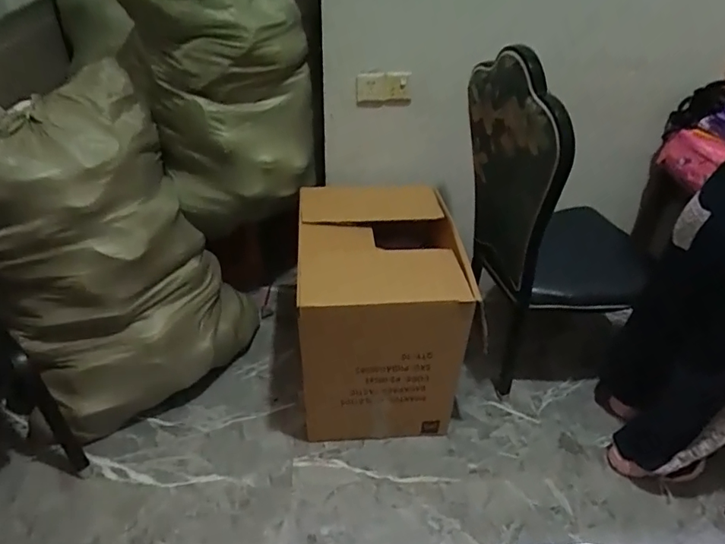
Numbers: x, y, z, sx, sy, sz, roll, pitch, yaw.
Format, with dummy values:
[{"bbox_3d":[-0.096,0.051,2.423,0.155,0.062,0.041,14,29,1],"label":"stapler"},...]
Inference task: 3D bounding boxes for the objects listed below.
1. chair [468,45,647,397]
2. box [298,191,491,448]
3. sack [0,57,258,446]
[{"bbox_3d":[0.557,-0.137,1.600,0.451,0.988,0.528,-2,39,-5],"label":"chair"},{"bbox_3d":[0.062,0.137,1.624,0.491,0.621,0.501,-1,39,-4],"label":"box"},{"bbox_3d":[-0.707,-0.033,1.511,0.505,0.891,0.649,14,40,15],"label":"sack"}]

